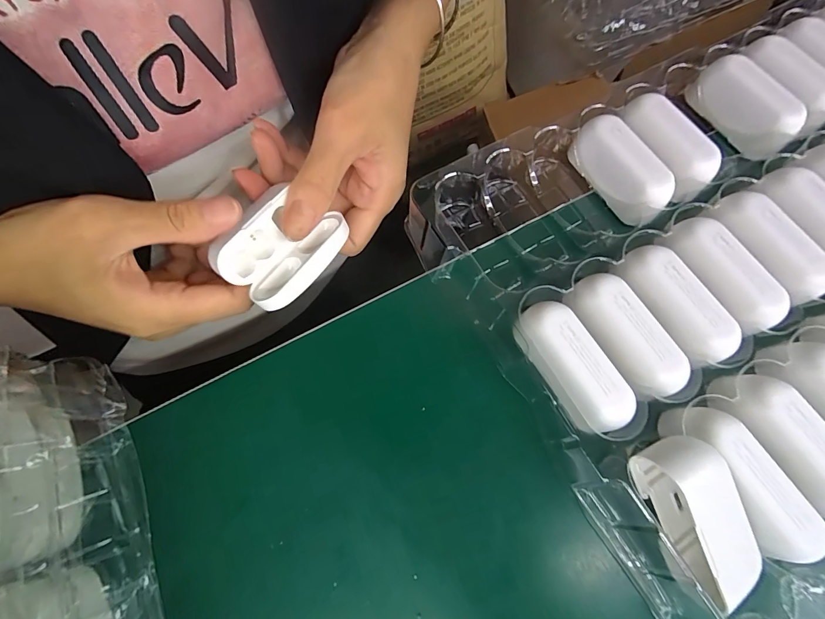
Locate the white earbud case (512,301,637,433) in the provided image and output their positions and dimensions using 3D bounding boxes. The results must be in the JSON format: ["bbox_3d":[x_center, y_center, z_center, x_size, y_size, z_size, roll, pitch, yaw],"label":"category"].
[{"bbox_3d":[0.071,0.027,0.173,0.026,0.028,0.060,-26,73,-7],"label":"white earbud case"}]

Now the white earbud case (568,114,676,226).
[{"bbox_3d":[0.114,-0.076,0.207,0.020,0.031,0.062,-31,74,-9],"label":"white earbud case"}]

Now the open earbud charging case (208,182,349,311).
[{"bbox_3d":[-0.066,-0.032,0.195,0.039,0.029,0.061,36,76,12],"label":"open earbud charging case"}]

